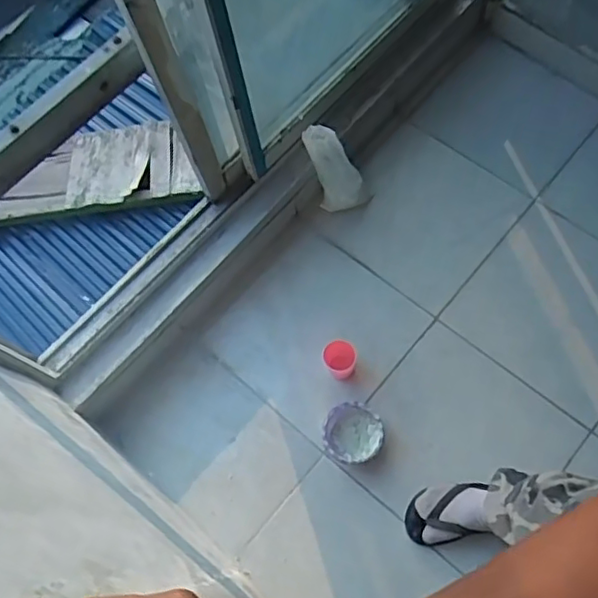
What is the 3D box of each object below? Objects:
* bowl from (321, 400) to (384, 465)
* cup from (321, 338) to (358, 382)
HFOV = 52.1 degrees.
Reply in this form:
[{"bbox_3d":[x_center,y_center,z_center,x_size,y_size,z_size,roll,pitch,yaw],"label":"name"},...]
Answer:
[{"bbox_3d":[0.116,0.291,1.329,0.126,0.055,0.128,-2,70,6],"label":"bowl"},{"bbox_3d":[0.091,0.134,1.362,0.074,0.082,0.070,-2,70,6],"label":"cup"}]

